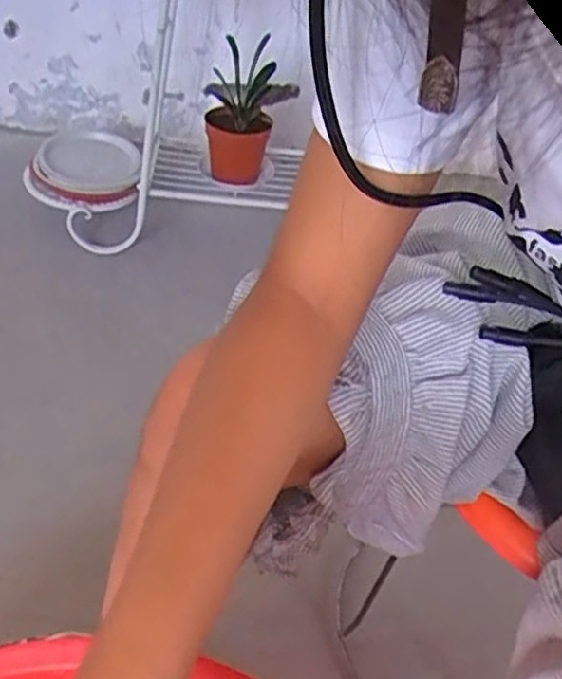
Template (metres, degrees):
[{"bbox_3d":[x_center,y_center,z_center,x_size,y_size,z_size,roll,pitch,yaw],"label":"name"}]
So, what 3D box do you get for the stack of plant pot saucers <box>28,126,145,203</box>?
[{"bbox_3d":[-0.337,-0.306,1.236,0.175,0.056,0.188,0,42,-8],"label":"stack of plant pot saucers"}]

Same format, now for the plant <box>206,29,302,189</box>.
[{"bbox_3d":[-0.057,-0.389,1.192,0.133,0.203,0.133,1,42,-8],"label":"plant"}]

